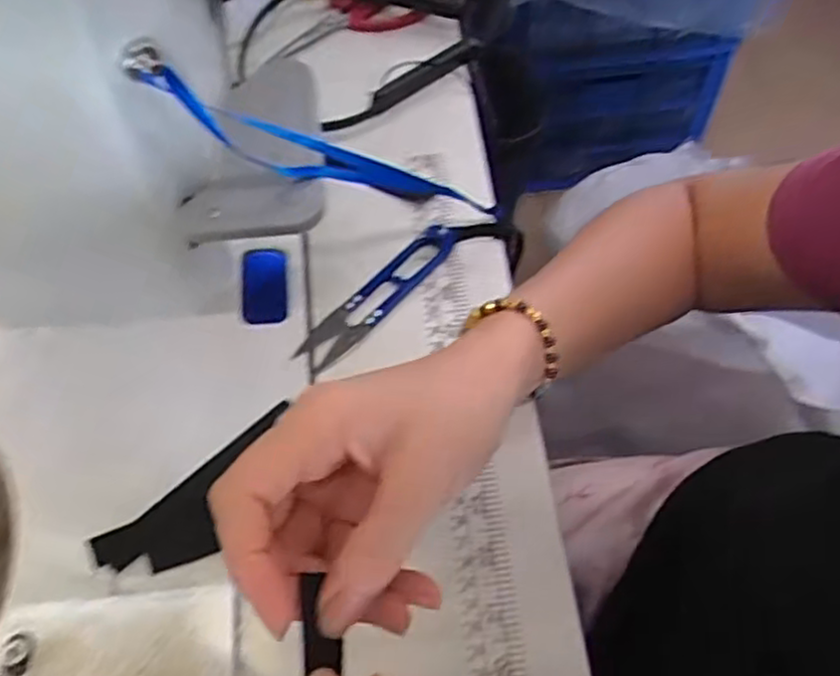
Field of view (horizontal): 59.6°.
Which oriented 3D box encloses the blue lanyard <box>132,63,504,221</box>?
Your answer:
[{"bbox_3d":[-0.036,-0.087,0.376,0.230,0.027,0.021,5,49,-51],"label":"blue lanyard"}]

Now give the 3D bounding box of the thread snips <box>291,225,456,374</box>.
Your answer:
[{"bbox_3d":[-0.024,-0.027,0.426,0.024,0.014,0.114,38,70,23],"label":"thread snips"}]

